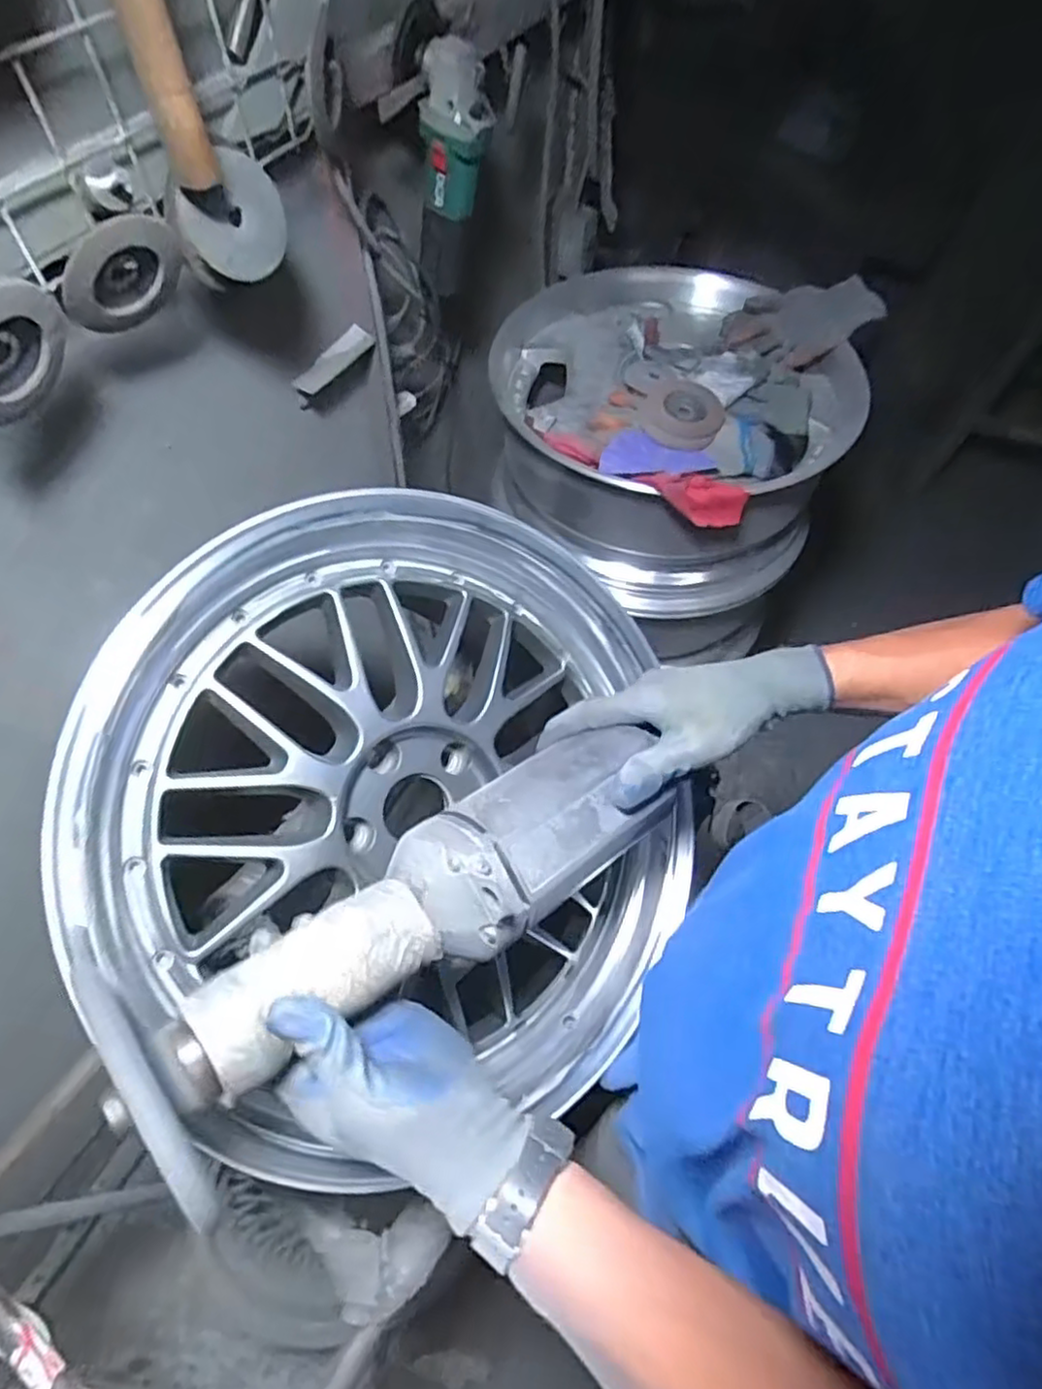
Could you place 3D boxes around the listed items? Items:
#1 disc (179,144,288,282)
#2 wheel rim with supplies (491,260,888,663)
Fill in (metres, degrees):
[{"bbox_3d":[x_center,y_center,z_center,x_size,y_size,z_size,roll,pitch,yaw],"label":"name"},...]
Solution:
[{"bbox_3d":[-0.231,-0.389,0.564,0.009,0.081,0.088,26,80,31],"label":"disc"},{"bbox_3d":[0.204,-0.379,1.020,0.495,0.259,0.442,27,62,15],"label":"wheel rim with supplies"}]

